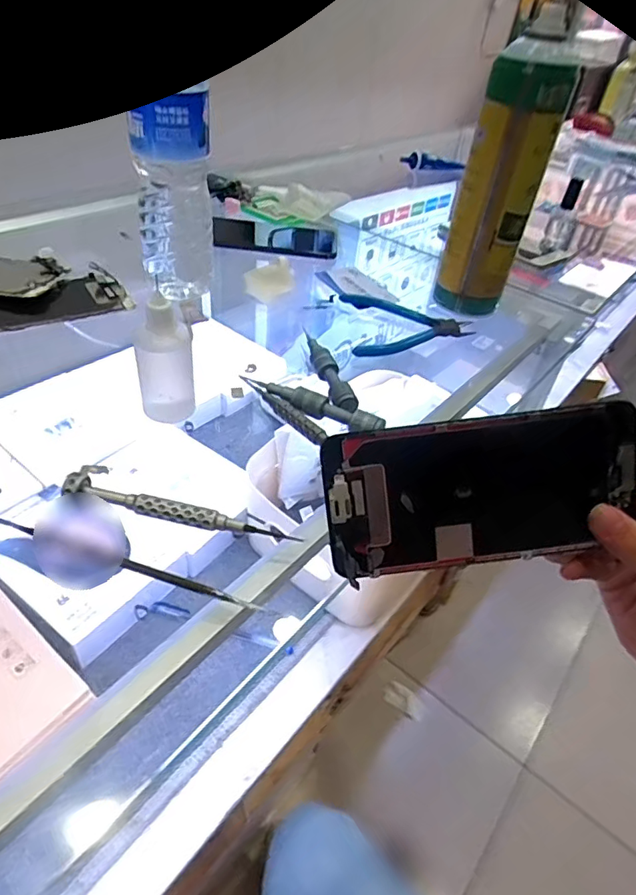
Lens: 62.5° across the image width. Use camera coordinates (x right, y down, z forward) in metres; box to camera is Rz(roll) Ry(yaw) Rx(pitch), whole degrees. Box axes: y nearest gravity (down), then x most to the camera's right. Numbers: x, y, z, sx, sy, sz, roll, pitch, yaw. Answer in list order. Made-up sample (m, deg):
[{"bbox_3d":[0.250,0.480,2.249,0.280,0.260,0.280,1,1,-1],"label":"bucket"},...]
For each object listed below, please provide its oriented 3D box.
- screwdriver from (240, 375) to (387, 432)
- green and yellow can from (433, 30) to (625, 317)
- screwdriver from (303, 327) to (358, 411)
[{"bbox_3d":[-0.005,-0.031,0.361,0.106,0.011,0.013,23,44,16],"label":"screwdriver"},{"bbox_3d":[0.159,-0.217,0.449,0.056,0.215,0.060,-19,48,-27],"label":"green and yellow can"},{"bbox_3d":[0.007,-0.059,0.394,0.016,0.010,0.108,-7,44,-16],"label":"screwdriver"}]

